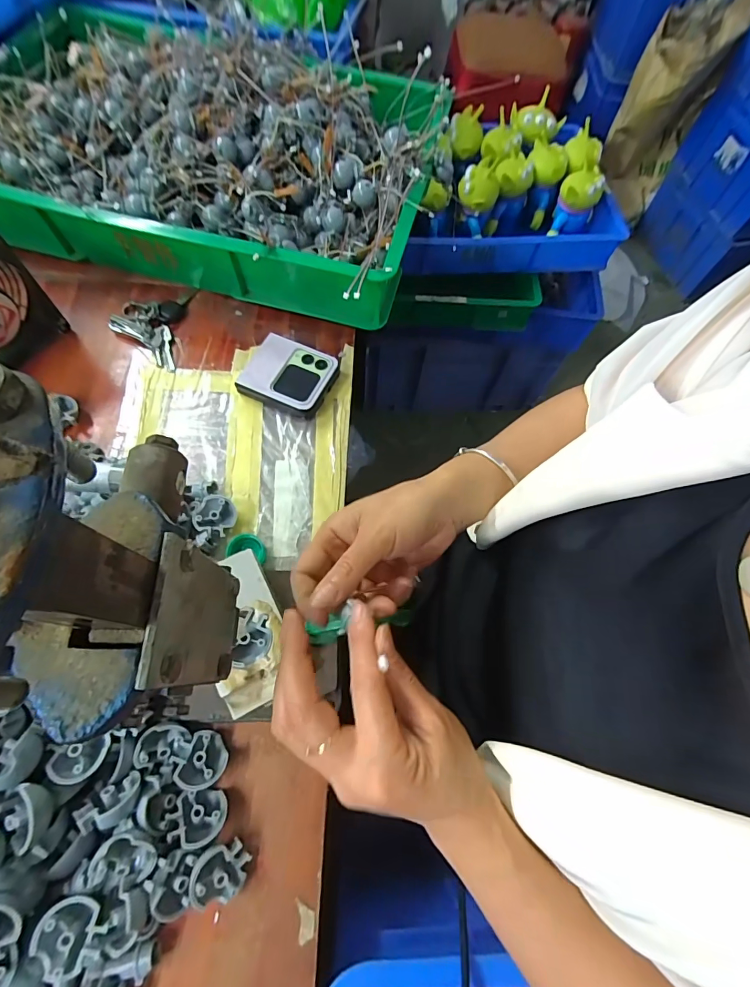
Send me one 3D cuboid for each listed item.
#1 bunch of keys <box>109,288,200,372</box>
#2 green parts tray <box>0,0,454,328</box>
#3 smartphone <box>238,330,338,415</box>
[{"bbox_3d":[-0.251,-0.193,0.466,0.078,0.017,0.113,6,67,1],"label":"bunch of keys"},{"bbox_3d":[-0.217,-0.420,0.504,0.551,0.114,0.357,13,67,4],"label":"green parts tray"},{"bbox_3d":[-0.090,-0.124,0.439,0.086,0.020,0.076,21,68,7],"label":"smartphone"}]

